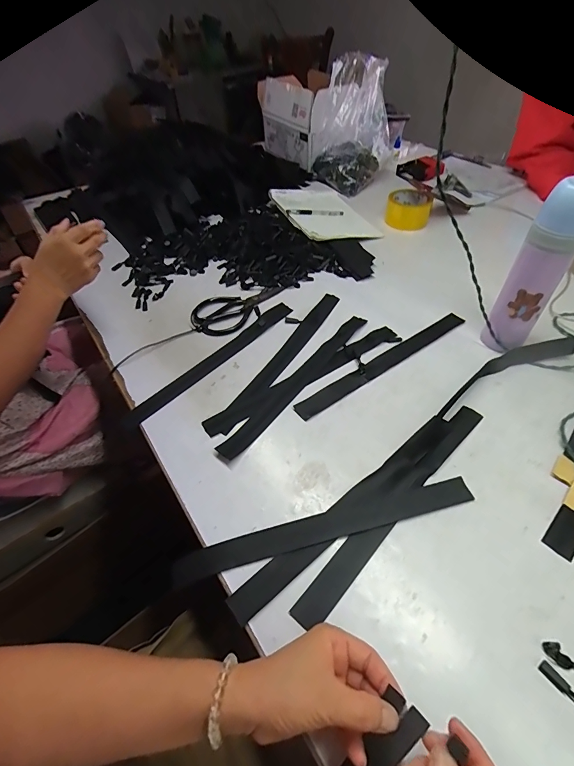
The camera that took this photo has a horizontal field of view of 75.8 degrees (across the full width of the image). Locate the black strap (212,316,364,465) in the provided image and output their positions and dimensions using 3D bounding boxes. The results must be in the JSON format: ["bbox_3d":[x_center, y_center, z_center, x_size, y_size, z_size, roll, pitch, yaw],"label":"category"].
[{"bbox_3d":[0.023,-0.010,0.581,0.033,0.007,0.353,26,55,28],"label":"black strap"}]

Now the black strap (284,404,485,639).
[{"bbox_3d":[0.137,0.137,0.444,0.031,0.004,0.354,36,60,28],"label":"black strap"}]

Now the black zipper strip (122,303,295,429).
[{"bbox_3d":[-0.118,-0.041,0.617,0.037,0.009,0.351,29,55,31],"label":"black zipper strip"}]

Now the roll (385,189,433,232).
[{"bbox_3d":[0.293,-0.426,0.893,0.105,0.052,0.099,5,50,7],"label":"roll"}]

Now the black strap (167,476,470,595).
[{"bbox_3d":[0.045,0.165,0.424,0.354,0.005,0.033,-13,50,-8],"label":"black strap"}]

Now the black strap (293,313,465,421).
[{"bbox_3d":[0.161,-0.037,0.598,0.353,0.004,0.030,-29,54,-20],"label":"black strap"}]

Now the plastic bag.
[{"bbox_3d":[0.181,-0.713,1.023,0.226,0.230,0.264,1,50,4],"label":"plastic bag"}]

